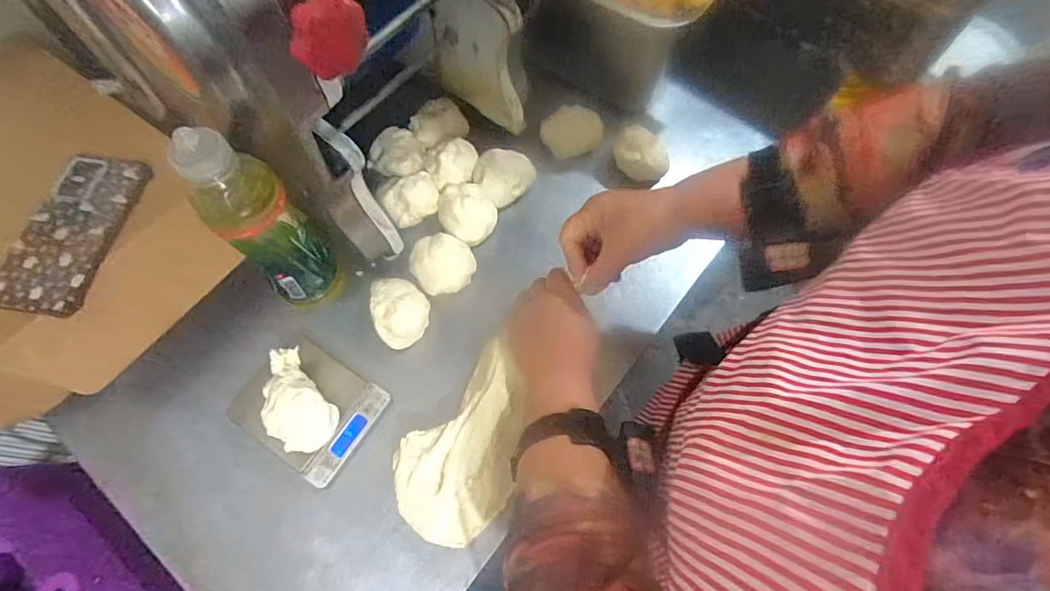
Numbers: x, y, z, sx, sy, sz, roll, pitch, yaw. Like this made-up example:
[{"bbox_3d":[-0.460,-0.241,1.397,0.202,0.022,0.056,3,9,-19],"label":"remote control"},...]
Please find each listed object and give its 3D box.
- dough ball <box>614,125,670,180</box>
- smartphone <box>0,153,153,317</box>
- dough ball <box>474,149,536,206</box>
[{"bbox_3d":[0.136,-0.168,0.594,0.053,0.035,0.066,-21,68,-9],"label":"dough ball"},{"bbox_3d":[-0.421,-0.062,0.462,0.082,0.010,0.164,7,67,3],"label":"smartphone"},{"bbox_3d":[-0.024,-0.140,0.587,0.072,0.043,0.060,-38,72,-15],"label":"dough ball"}]

